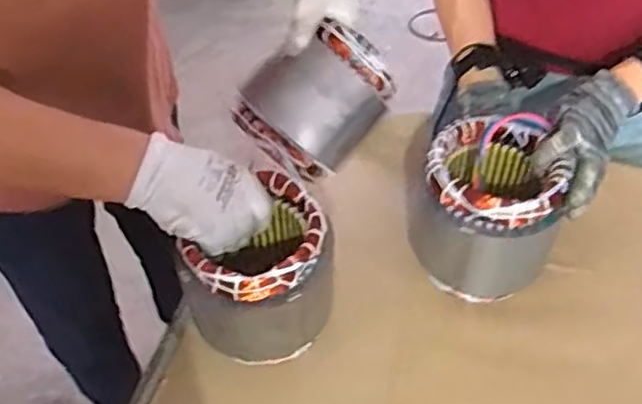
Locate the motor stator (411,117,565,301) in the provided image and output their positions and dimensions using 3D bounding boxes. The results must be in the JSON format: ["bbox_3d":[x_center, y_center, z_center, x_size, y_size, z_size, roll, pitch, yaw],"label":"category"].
[{"bbox_3d":[0.182,0.012,0.733,0.137,0.160,0.135,14,50,16],"label":"motor stator"}]

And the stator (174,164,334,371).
[{"bbox_3d":[-0.058,0.077,0.684,0.140,0.150,0.143,4,48,7],"label":"stator"}]

